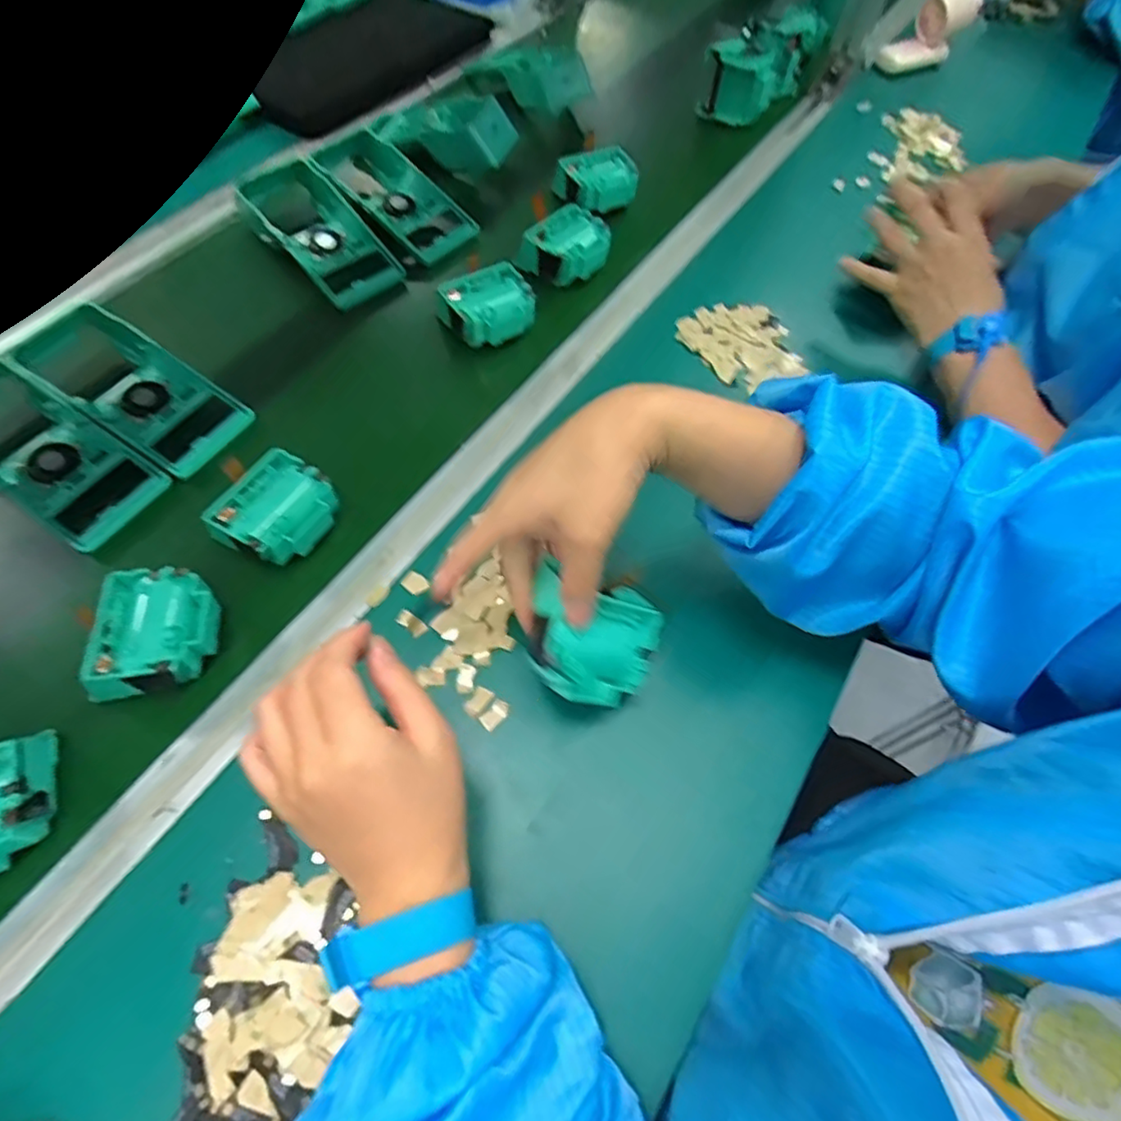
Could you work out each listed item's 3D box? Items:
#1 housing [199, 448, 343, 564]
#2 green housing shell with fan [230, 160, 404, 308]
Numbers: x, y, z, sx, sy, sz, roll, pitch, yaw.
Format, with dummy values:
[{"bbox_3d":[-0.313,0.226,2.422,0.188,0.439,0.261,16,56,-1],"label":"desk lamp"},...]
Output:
[{"bbox_3d":[-0.204,-0.032,0.450,0.069,0.042,0.077,31,67,13],"label":"housing"},{"bbox_3d":[-0.238,-0.317,0.608,0.090,0.052,0.169,-37,71,-18],"label":"green housing shell with fan"}]

